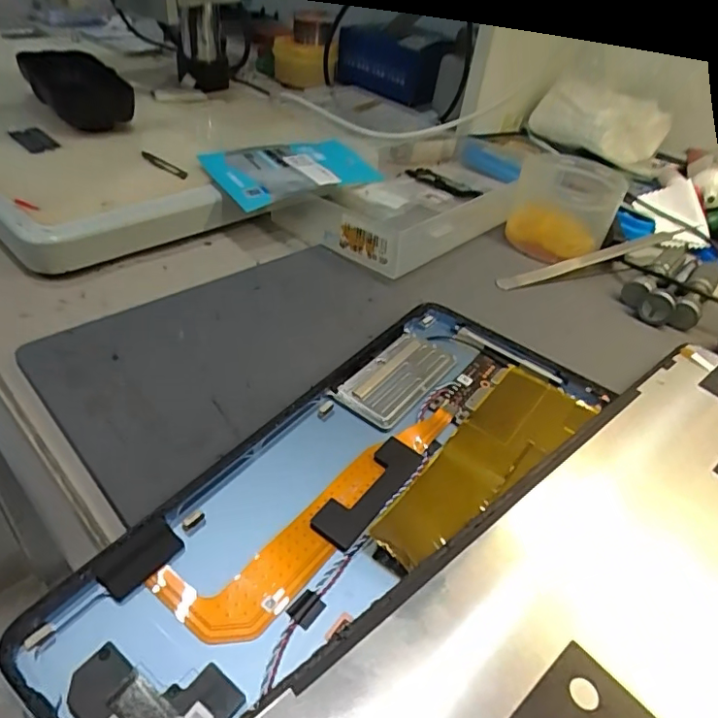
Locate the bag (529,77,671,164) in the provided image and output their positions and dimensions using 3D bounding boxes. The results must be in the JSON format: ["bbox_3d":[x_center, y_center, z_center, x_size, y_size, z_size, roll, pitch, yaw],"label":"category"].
[{"bbox_3d":[0.201,-0.201,0.465,0.112,0.042,0.060,23,42,15],"label":"bag"}]

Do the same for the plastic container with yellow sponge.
[{"bbox_3d":[0.132,-0.099,0.358,0.064,0.044,0.068,19,41,12],"label":"plastic container with yellow sponge"}]

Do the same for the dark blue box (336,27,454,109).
[{"bbox_3d":[0.034,-0.305,0.575,0.115,0.057,0.047,23,42,15],"label":"dark blue box"}]

